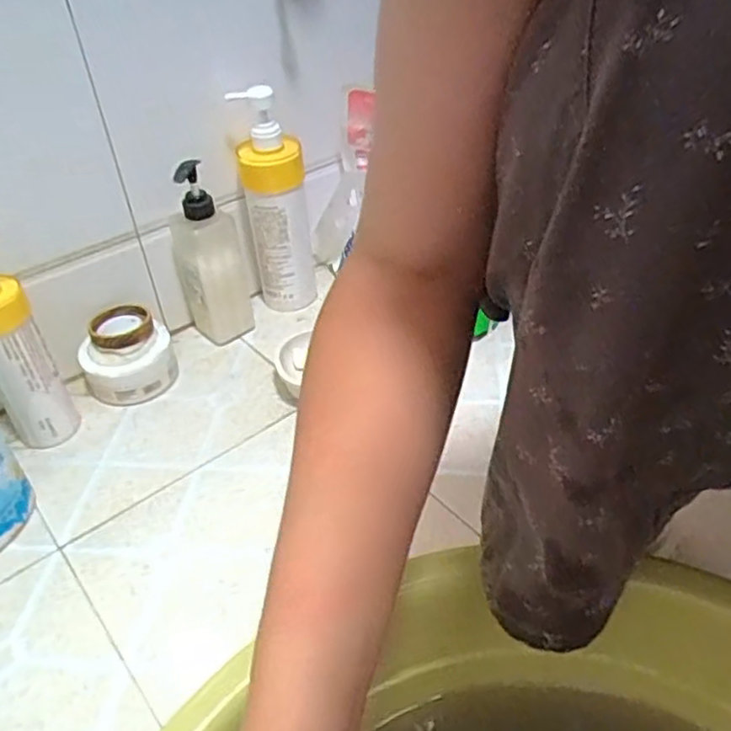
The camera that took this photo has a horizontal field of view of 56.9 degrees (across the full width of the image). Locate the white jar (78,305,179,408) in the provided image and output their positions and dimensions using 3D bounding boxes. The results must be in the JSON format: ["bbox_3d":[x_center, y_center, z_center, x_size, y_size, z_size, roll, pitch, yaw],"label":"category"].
[{"bbox_3d":[-0.282,-0.013,0.799,0.100,0.074,0.097,-2,39,1],"label":"white jar"}]

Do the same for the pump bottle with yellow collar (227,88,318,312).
[{"bbox_3d":[-0.112,-0.201,0.854,0.073,0.271,0.080,-7,39,-5],"label":"pump bottle with yellow collar"}]

